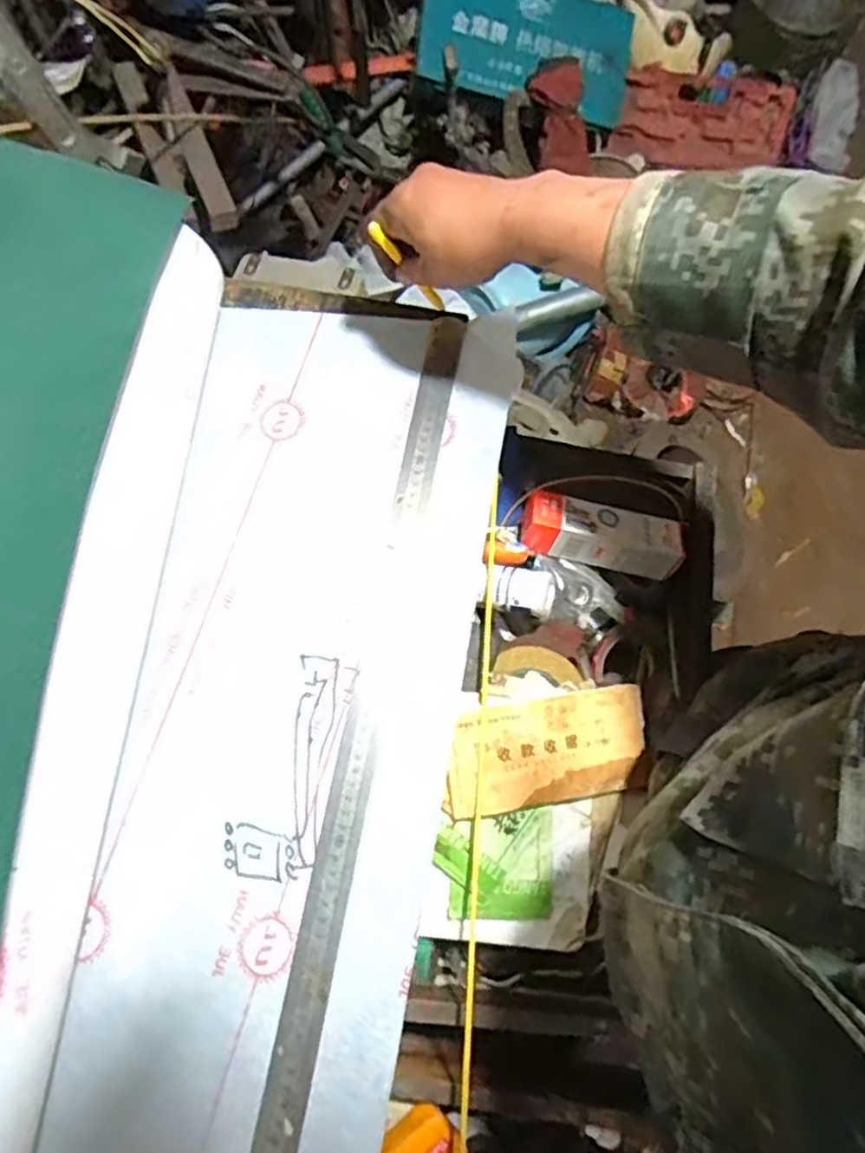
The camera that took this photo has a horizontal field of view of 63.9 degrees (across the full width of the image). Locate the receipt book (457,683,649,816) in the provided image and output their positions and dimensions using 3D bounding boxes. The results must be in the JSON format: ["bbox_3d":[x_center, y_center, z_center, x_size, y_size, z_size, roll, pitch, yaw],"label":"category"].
[{"bbox_3d":[0.098,0.144,0.579,0.169,0.009,0.085,-6,82,-12],"label":"receipt book"}]

